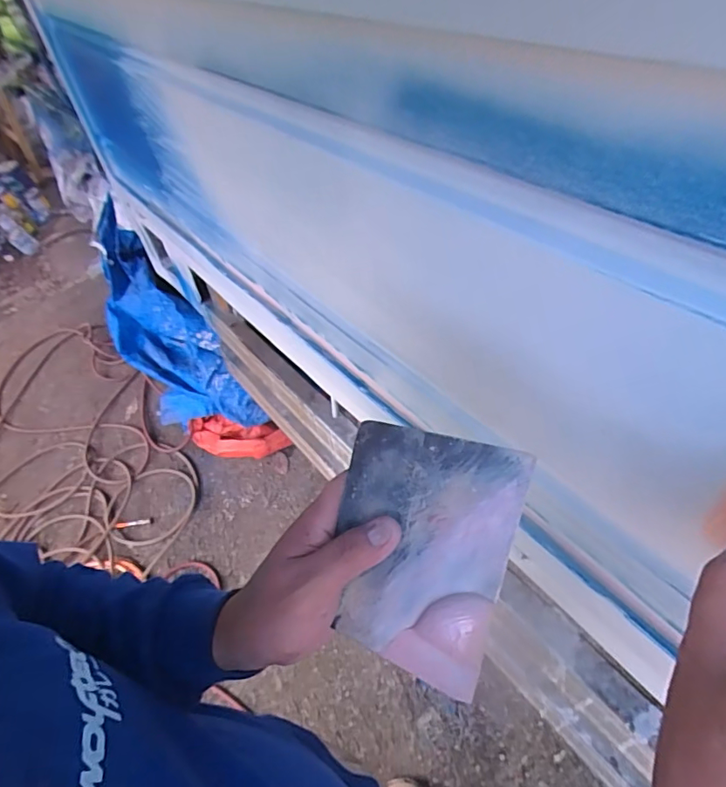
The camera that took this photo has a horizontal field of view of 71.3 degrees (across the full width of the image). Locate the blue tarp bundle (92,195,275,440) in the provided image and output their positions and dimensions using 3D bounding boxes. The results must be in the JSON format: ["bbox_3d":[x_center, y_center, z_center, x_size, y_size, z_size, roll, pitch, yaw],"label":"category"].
[{"bbox_3d":[-0.702,-0.226,1.734,0.509,0.902,0.151,-24,10,45],"label":"blue tarp bundle"}]

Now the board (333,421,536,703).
[{"bbox_3d":[0.030,0.089,0.282,0.094,0.135,0.007,15,8,18],"label":"board"}]

